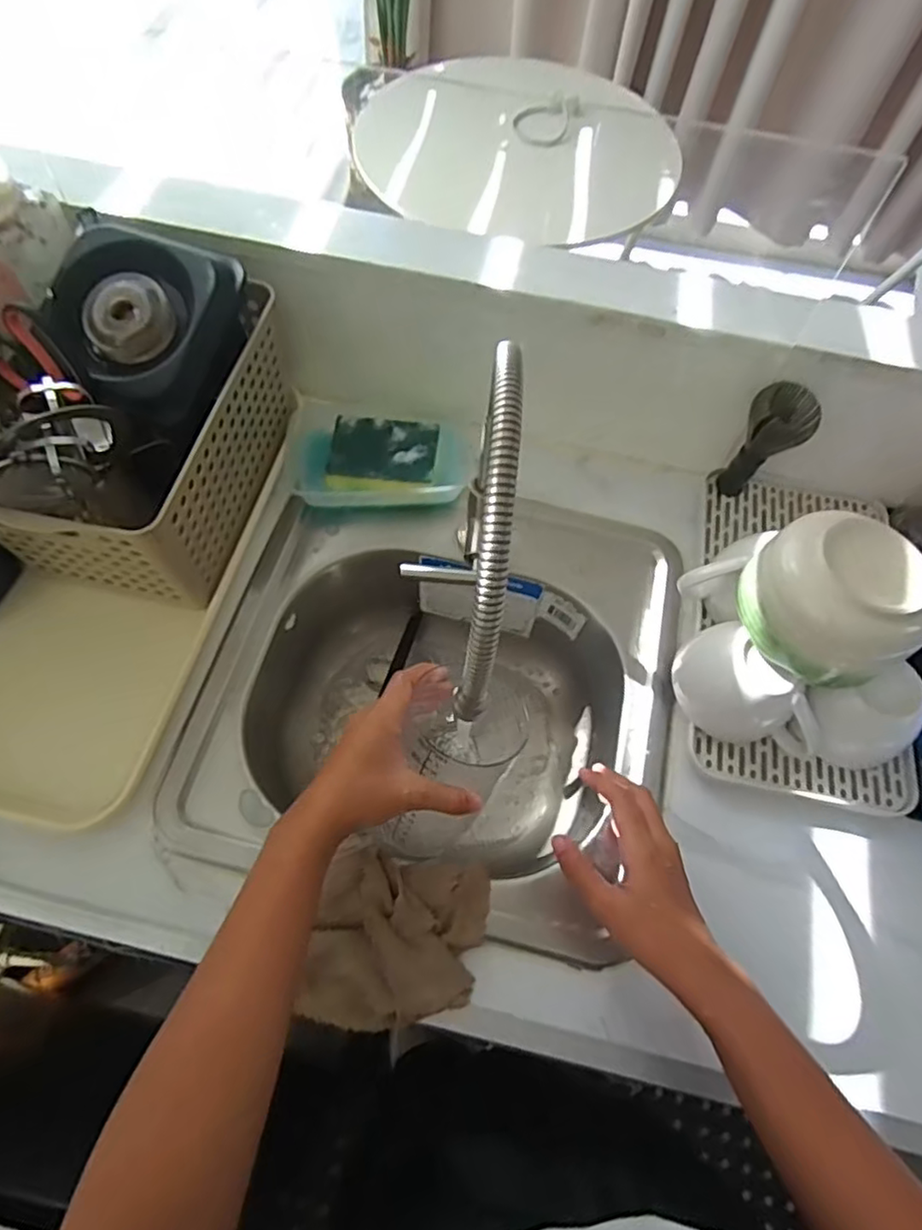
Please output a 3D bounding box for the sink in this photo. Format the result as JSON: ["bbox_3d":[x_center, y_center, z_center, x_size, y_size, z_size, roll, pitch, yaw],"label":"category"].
[{"bbox_3d":[-0.012,0.076,0.602,0.370,0.144,0.376,13,64,3],"label":"sink"}]

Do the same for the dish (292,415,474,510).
[{"bbox_3d":[-0.075,-0.142,0.604,0.165,0.035,0.088,3,64,-2],"label":"dish"}]

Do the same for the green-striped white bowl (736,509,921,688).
[{"bbox_3d":[0.270,-0.014,0.464,0.102,0.071,0.120,-26,68,-15],"label":"green-striped white bowl"}]

